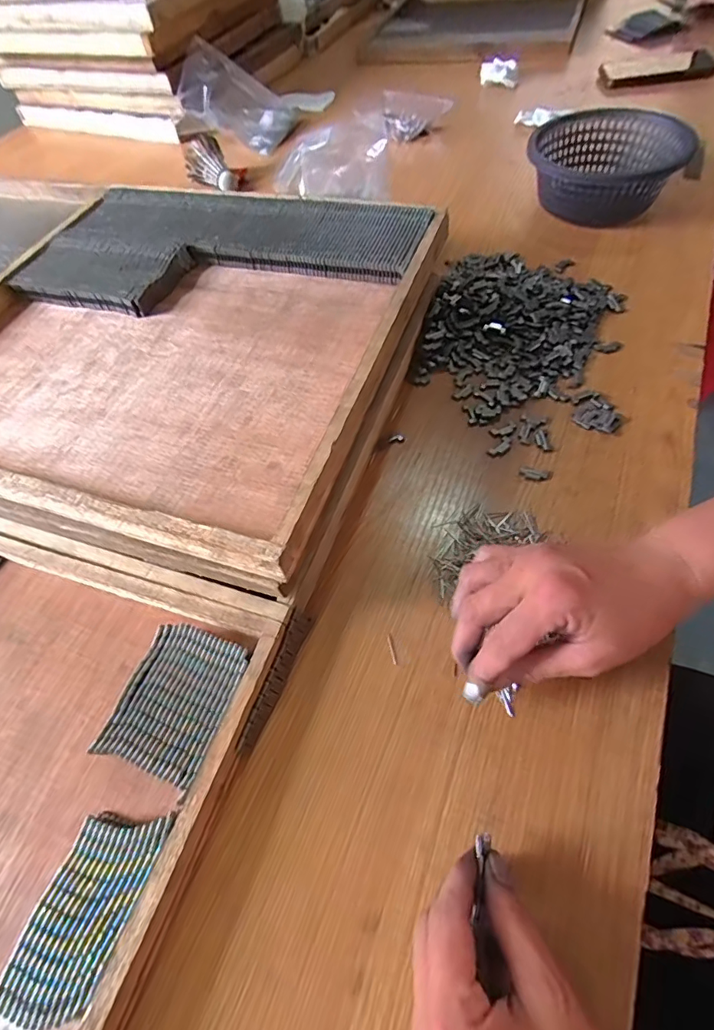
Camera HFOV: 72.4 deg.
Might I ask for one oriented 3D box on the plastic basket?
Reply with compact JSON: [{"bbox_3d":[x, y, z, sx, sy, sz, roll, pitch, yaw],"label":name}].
[{"bbox_3d":[0.280,-0.399,0.562,0.165,0.055,0.160,27,64,20],"label":"plastic basket"}]

